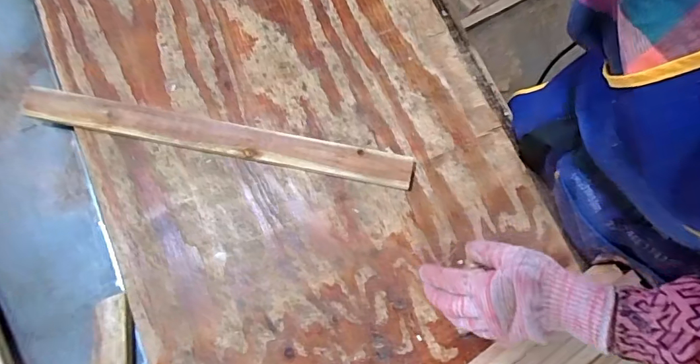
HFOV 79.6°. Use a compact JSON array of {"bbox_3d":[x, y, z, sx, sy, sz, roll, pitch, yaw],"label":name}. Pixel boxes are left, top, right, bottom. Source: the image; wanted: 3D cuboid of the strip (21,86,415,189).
[{"bbox_3d":[-0.165,-0.056,0.523,0.486,0.007,0.038,11,82,1],"label":"strip"}]

